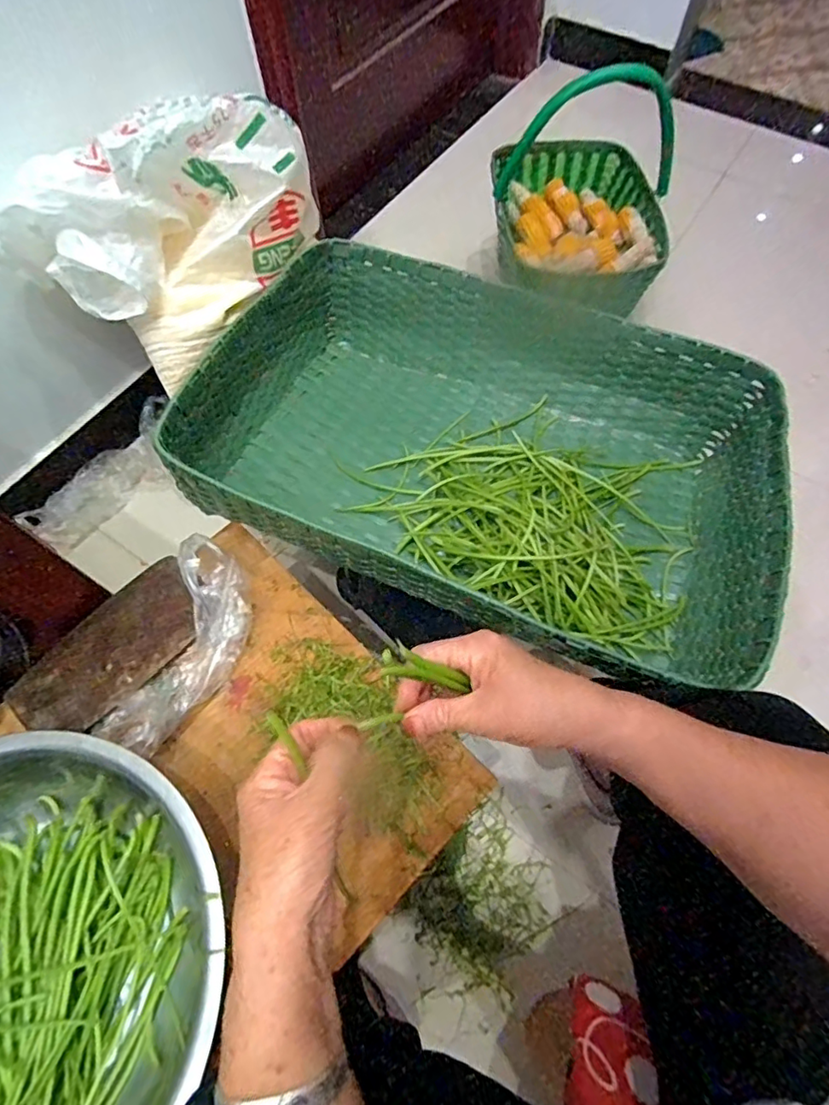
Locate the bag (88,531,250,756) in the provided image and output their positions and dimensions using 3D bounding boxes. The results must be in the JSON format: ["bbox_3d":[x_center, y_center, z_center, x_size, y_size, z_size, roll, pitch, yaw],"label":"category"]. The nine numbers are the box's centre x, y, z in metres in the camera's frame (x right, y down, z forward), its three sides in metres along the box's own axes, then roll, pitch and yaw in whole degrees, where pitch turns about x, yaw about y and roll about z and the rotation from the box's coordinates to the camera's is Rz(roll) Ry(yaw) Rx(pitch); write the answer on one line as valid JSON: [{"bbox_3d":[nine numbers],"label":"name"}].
[{"bbox_3d":[-0.233,0.091,0.542,0.090,0.072,0.208,19,66,10],"label":"bag"}]

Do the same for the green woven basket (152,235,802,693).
[{"bbox_3d":[0.090,-0.129,0.684,0.664,0.172,0.456,22,67,11],"label":"green woven basket"}]

